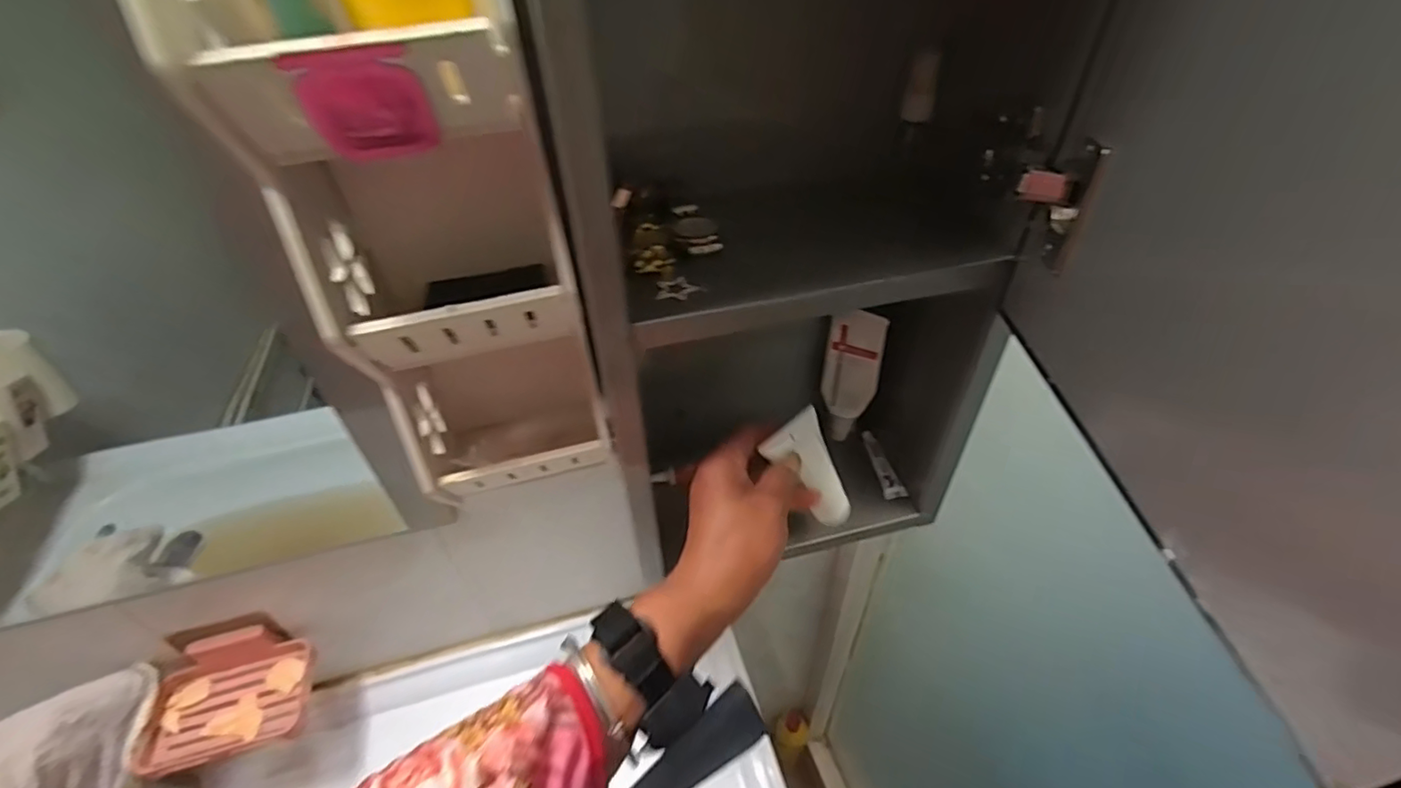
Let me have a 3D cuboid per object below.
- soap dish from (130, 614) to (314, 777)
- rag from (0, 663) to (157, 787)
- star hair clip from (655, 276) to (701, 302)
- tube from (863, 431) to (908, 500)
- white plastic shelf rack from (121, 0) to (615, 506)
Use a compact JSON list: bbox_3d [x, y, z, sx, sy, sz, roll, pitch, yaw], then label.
[{"bbox_3d":[-0.423,0.262,0.537,0.128,0.058,0.098,-13,44,-12],"label":"soap dish"},{"bbox_3d":[-0.497,0.295,0.484,0.091,0.109,0.129,21,48,24],"label":"rag"},{"bbox_3d":[-0.012,-0.054,0.316,0.021,0.005,0.017,1,43,3],"label":"star hair clip"},{"bbox_3d":[0.160,0.063,0.537,0.017,0.014,0.068,-10,43,-8],"label":"tube"},{"bbox_3d":[-0.136,-0.089,0.337,0.117,0.323,0.152,-10,43,-8],"label":"white plastic shelf rack"}]

